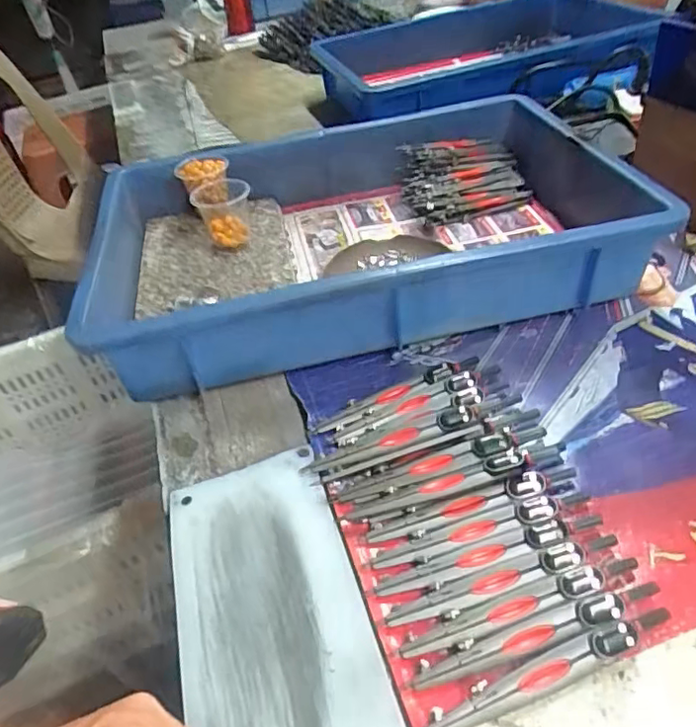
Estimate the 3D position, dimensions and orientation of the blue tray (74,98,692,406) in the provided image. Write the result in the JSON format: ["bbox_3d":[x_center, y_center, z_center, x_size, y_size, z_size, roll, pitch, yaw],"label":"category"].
[{"bbox_3d":[0.012,-0.135,0.514,0.444,0.077,0.318,-12,42,-5],"label":"blue tray"}]

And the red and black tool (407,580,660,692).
[{"bbox_3d":[0.090,0.128,0.269,0.126,0.007,0.015,-14,42,-7],"label":"red and black tool"}]

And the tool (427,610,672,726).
[{"bbox_3d":[0.091,0.139,0.259,0.128,0.008,0.015,-18,43,-11],"label":"tool"}]

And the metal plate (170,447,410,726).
[{"bbox_3d":[-0.038,0.130,0.291,0.094,0.007,0.193,-15,43,-9],"label":"metal plate"}]

